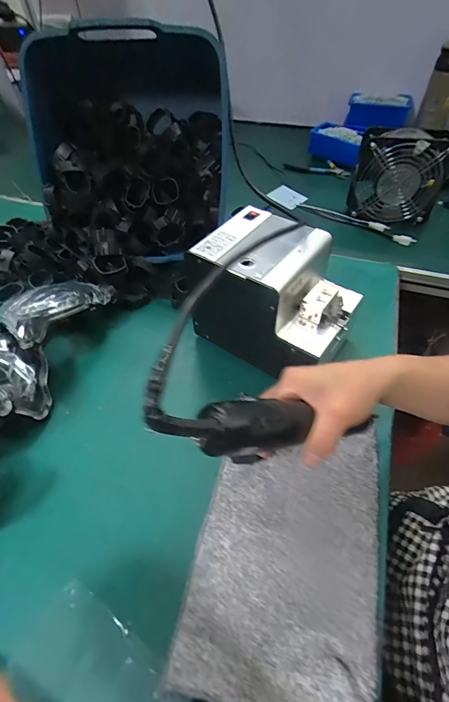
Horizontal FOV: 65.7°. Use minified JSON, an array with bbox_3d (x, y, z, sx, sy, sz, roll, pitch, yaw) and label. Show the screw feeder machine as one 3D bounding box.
[{"bbox_3d":[0.063,-0.062,0.430,0.184,0.136,0.142,26,56,19],"label":"screw feeder machine"}]

